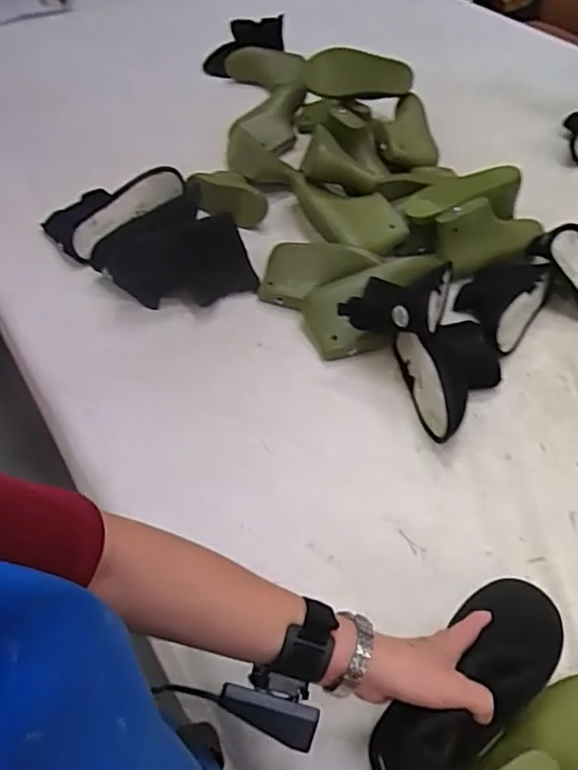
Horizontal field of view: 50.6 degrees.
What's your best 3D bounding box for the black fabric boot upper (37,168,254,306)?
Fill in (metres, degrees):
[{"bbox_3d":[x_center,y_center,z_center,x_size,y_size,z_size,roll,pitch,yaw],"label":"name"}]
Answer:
[{"bbox_3d":[-0.207,-0.222,0.894,0.217,0.087,0.311,-29,56,-21],"label":"black fabric boot upper"}]

